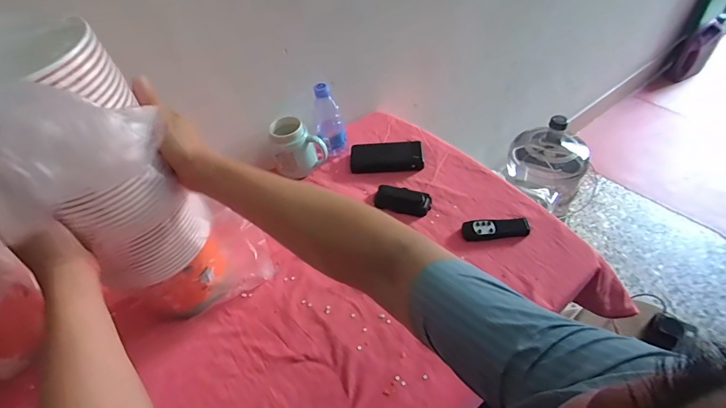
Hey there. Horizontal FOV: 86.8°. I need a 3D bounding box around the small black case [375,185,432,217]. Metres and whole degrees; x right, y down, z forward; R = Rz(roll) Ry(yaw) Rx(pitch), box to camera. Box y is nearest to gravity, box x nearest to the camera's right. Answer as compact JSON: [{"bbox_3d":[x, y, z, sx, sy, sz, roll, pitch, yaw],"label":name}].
[{"bbox_3d":[0.076,-0.005,0.742,0.106,0.022,0.051,10,51,14],"label":"small black case"}]

